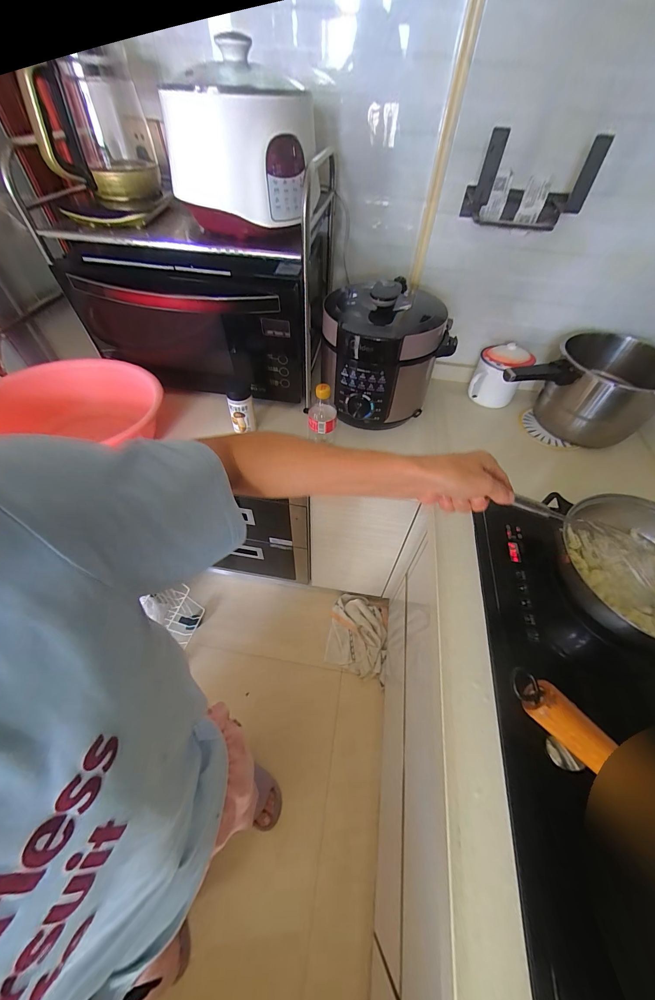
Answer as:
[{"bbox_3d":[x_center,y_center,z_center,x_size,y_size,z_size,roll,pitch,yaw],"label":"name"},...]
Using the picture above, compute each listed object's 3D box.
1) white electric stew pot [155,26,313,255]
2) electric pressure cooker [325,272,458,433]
[{"bbox_3d":[-0.154,-0.577,0.577,0.213,0.201,0.211,-10,54,-10],"label":"white electric stew pot"},{"bbox_3d":[0.135,-0.342,0.787,0.281,0.253,0.289,14,53,8],"label":"electric pressure cooker"}]

